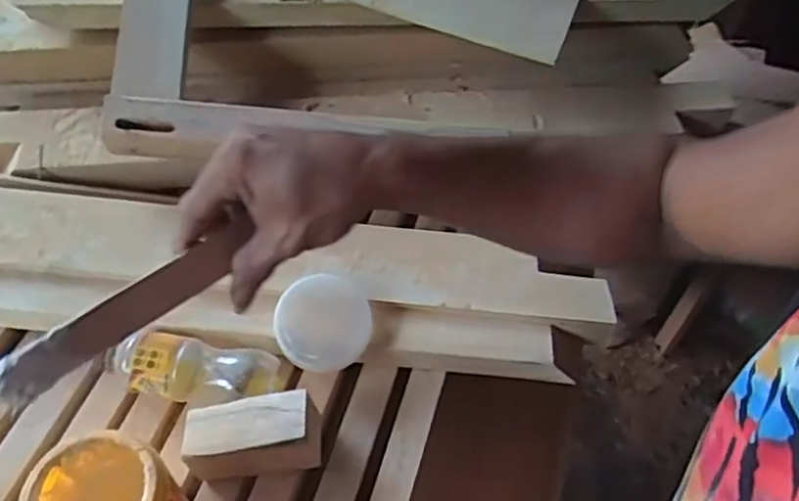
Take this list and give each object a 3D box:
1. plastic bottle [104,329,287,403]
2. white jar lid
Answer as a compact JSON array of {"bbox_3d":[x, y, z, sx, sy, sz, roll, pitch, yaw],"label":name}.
[{"bbox_3d":[-0.188,0.112,0.628,0.156,0.051,0.054,7,53,2],"label":"plastic bottle"},{"bbox_3d":[-0.072,0.068,0.642,0.089,0.012,0.089,3,79,-16],"label":"white jar lid"}]

